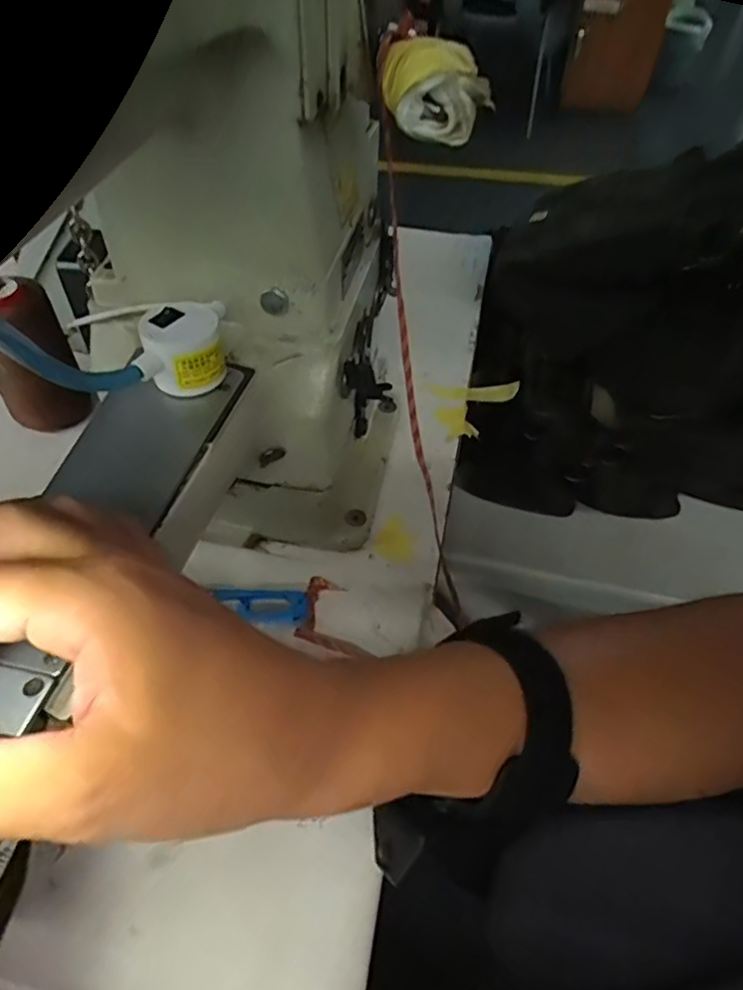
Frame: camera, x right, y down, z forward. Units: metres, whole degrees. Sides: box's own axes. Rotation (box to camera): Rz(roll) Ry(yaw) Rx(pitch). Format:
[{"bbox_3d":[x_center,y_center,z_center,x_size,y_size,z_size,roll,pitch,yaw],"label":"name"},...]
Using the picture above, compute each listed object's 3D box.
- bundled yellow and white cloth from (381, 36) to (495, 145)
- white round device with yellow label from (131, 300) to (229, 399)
[{"bbox_3d":[0.026,-0.165,0.243,0.042,0.029,0.039,2,51,2],"label":"bundled yellow and white cloth"},{"bbox_3d":[-0.090,-0.072,0.294,0.036,0.033,0.047,-5,51,-5],"label":"white round device with yellow label"}]

